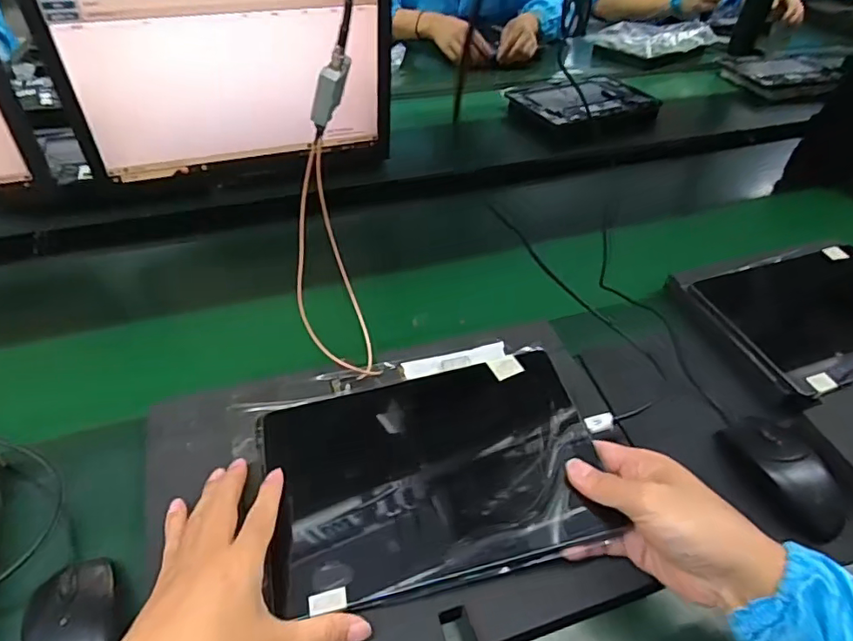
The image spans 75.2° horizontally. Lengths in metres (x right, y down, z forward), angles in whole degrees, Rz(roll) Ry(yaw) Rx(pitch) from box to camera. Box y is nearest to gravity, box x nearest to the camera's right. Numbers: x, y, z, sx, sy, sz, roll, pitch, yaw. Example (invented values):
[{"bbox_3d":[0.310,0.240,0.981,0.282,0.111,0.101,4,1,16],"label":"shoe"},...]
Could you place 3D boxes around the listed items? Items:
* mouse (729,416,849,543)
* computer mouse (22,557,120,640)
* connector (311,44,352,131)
[{"bbox_3d":[0.322,0.131,0.484,0.064,0.037,0.112,-7,45,-11],"label":"mouse"},{"bbox_3d":[-0.237,0.202,0.374,0.054,0.028,0.083,-16,48,-20],"label":"computer mouse"},{"bbox_3d":[-0.067,-0.159,0.383,0.020,0.054,0.015,10,40,-28],"label":"connector"}]

